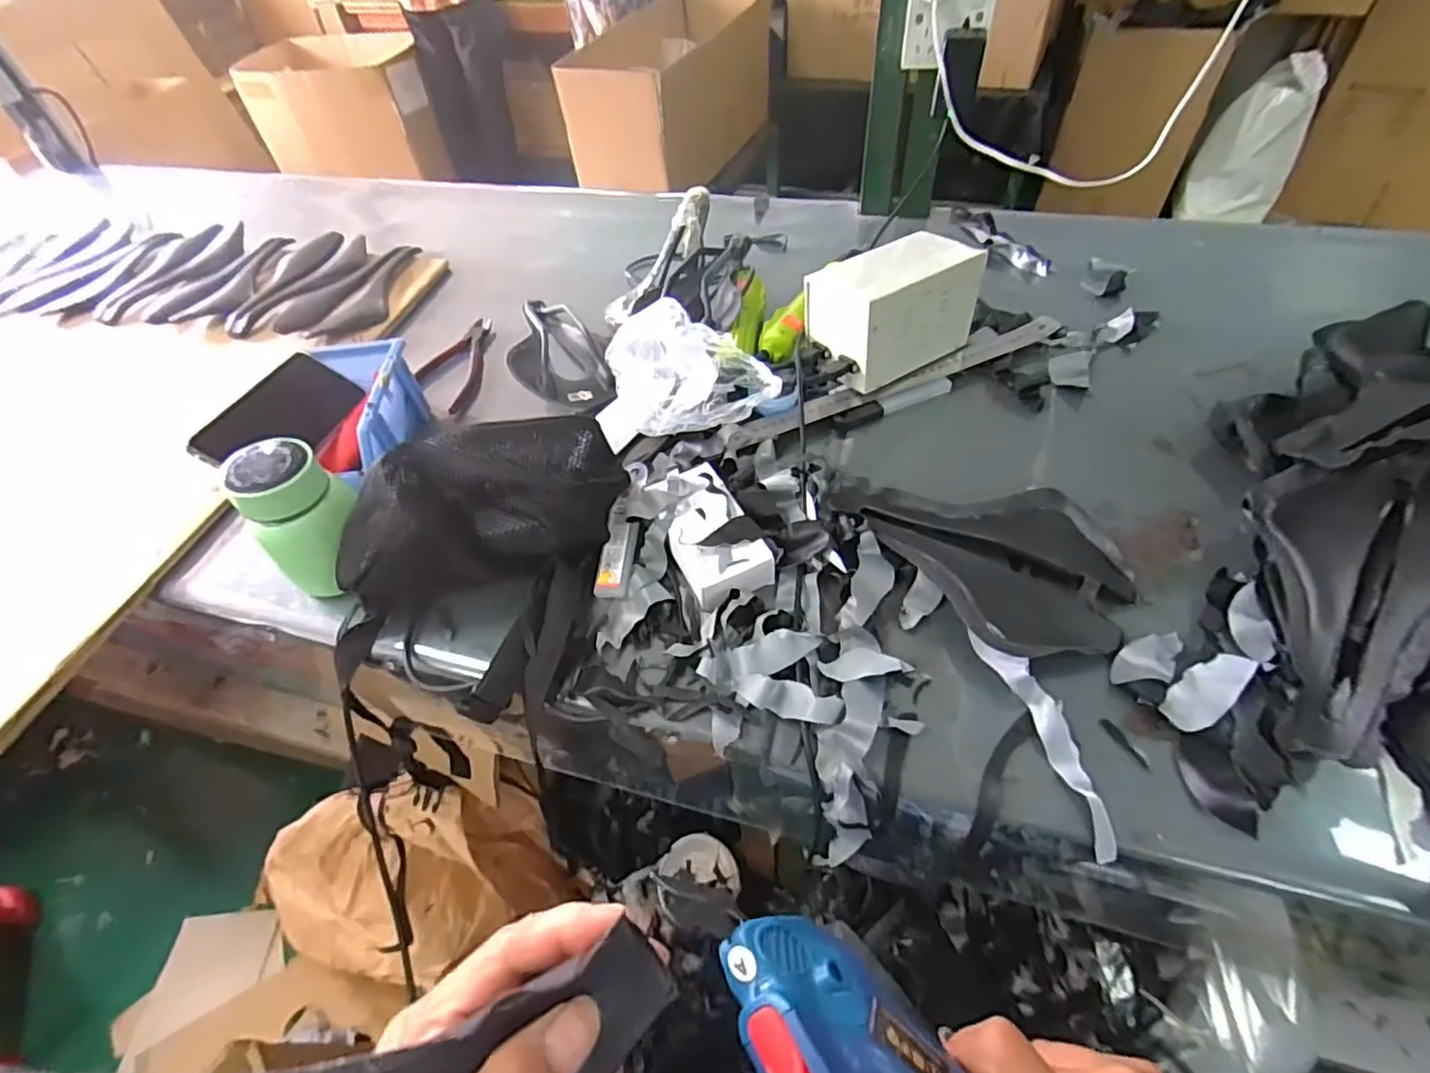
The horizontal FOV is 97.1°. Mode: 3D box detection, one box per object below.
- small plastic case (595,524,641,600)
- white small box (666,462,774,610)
[{"bbox_3d":[-0.077,0.018,0.510,0.027,0.009,0.064,8,70,12],"label":"small plastic case"},{"bbox_3d":[-0.005,-0.005,0.509,0.064,0.025,0.120,-23,53,-13],"label":"white small box"}]

